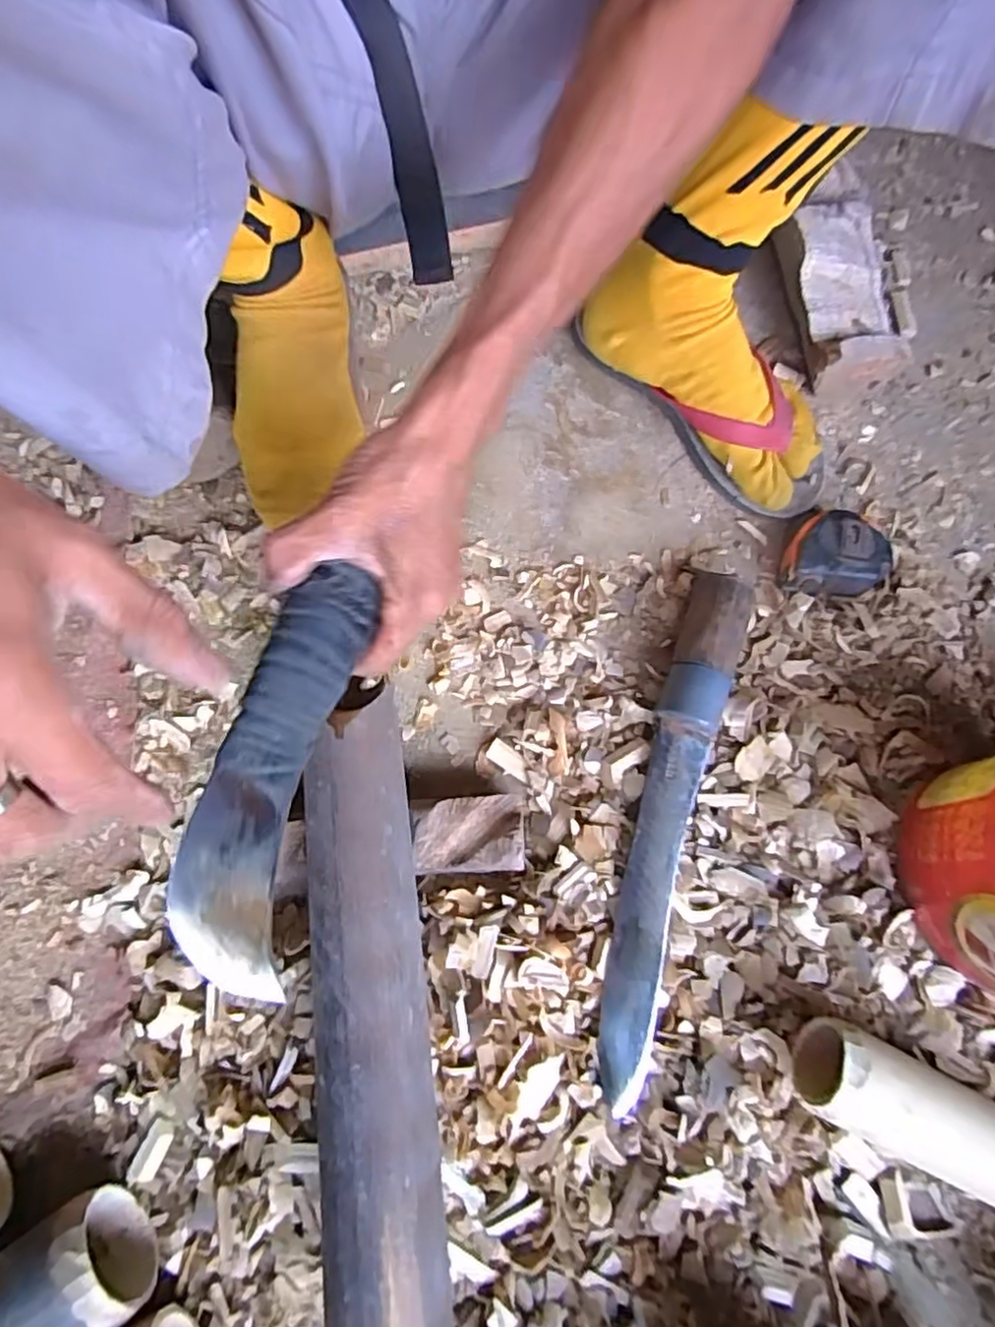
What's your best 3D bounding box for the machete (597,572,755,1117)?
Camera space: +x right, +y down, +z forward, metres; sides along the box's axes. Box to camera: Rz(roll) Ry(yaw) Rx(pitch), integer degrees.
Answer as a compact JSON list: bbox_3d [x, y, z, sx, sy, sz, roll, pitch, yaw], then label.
[{"bbox_3d":[0.109,0.091,0.419,0.043,0.036,0.332,16,71,3],"label":"machete"}]

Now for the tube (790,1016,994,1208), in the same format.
[{"bbox_3d":[0.278,0.269,0.364,0.238,0.055,0.051,26,72,6],"label":"tube"}]

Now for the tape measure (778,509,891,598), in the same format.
[{"bbox_3d":[0.244,-0.081,0.493,0.066,0.034,0.060,8,71,0],"label":"tape measure"}]

